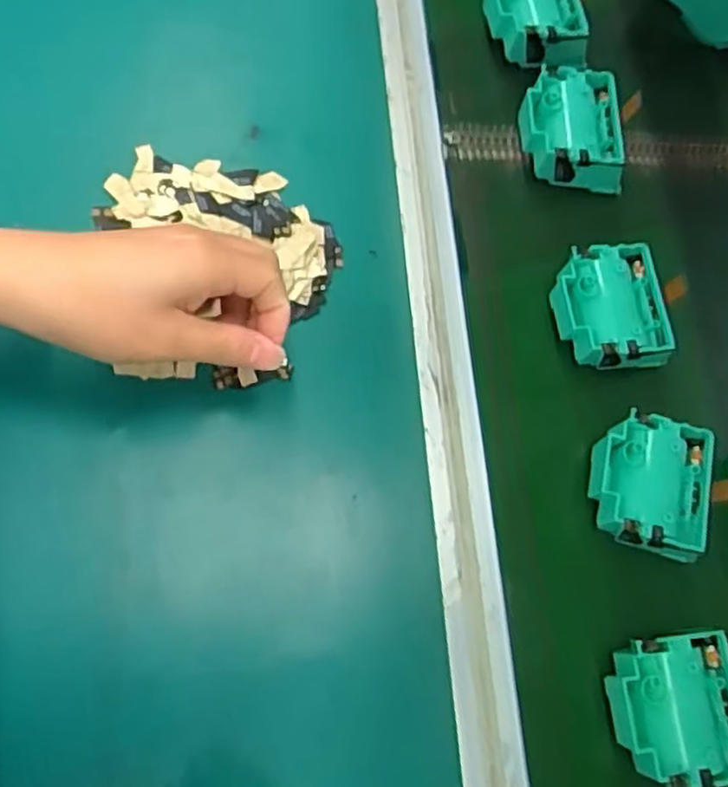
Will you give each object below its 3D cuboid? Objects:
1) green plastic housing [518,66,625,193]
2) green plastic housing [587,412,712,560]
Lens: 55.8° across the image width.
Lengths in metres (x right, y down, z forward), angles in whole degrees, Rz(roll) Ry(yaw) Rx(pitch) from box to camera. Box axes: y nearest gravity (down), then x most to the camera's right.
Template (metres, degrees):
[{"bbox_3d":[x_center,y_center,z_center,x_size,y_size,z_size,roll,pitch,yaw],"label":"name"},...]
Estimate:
[{"bbox_3d":[0.146,-0.185,0.489,0.072,0.044,0.078,-2,66,-4],"label":"green plastic housing"},{"bbox_3d":[0.171,0.057,0.414,0.072,0.042,0.076,11,65,2],"label":"green plastic housing"}]

